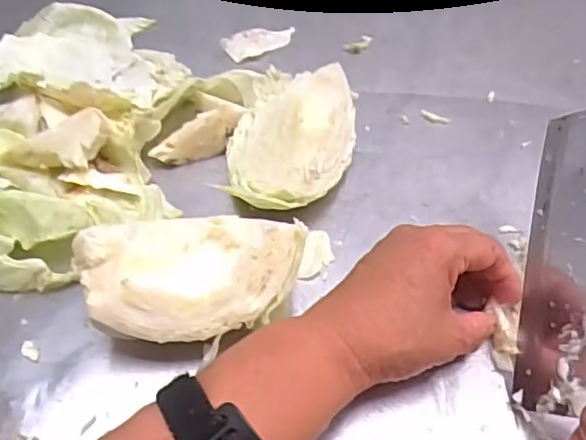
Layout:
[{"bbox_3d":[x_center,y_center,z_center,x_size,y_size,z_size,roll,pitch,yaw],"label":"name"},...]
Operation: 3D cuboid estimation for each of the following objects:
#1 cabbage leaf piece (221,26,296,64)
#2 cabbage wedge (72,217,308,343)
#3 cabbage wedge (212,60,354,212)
[{"bbox_3d":[-0.031,-0.170,0.589,0.075,0.004,0.037,-27,54,-24],"label":"cabbage leaf piece"},{"bbox_3d":[-0.056,0.036,0.357,0.120,0.061,0.069,-9,48,-11],"label":"cabbage wedge"},{"bbox_3d":[-0.005,-0.053,0.449,0.089,0.058,0.129,12,48,9],"label":"cabbage wedge"}]

